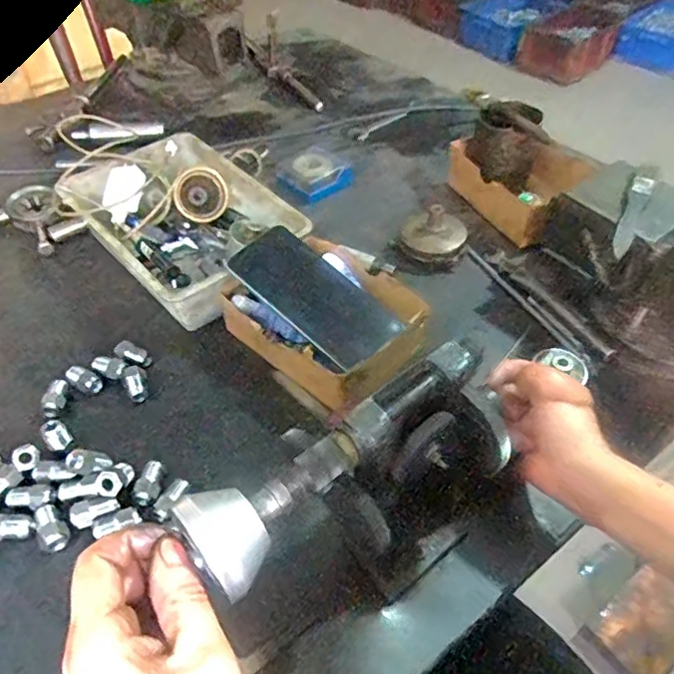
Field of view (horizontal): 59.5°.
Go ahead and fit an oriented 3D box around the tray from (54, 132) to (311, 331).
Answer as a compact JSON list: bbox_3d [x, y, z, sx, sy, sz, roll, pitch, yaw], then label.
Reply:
[{"bbox_3d":[-0.172,-0.125,0.649,0.171,0.073,0.270,-33,55,-28],"label":"tray"}]

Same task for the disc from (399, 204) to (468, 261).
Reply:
[{"bbox_3d":[0.108,-0.112,0.654,0.068,0.018,0.057,-24,82,7],"label":"disc"}]

